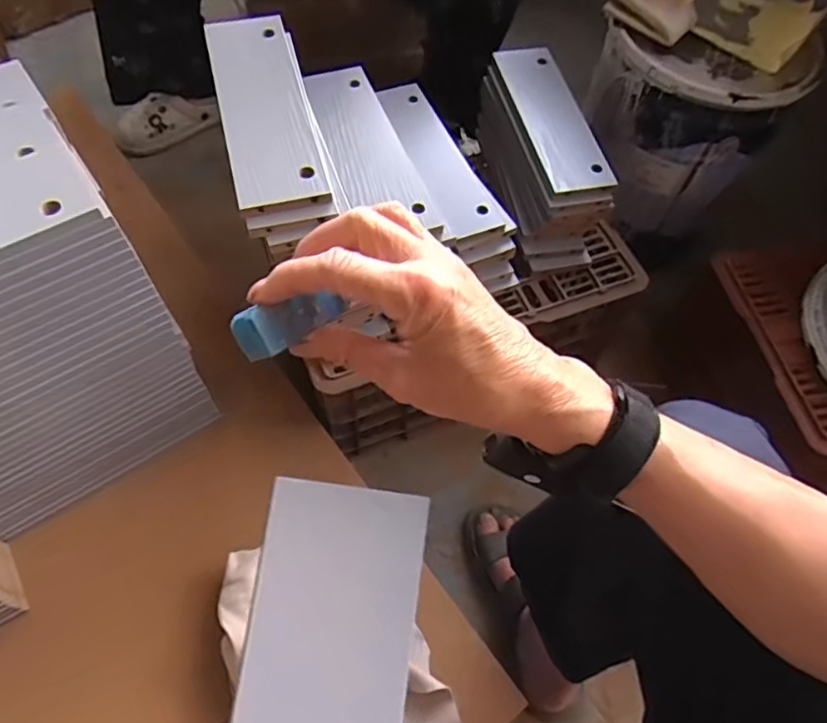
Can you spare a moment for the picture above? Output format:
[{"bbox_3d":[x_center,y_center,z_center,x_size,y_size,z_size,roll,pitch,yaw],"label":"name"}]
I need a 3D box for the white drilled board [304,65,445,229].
[{"bbox_3d":[-0.055,-0.245,0.681,0.088,0.018,0.260,-18,63,-12],"label":"white drilled board"}]

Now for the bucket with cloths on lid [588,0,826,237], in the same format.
[{"bbox_3d":[0.405,-0.395,0.928,0.261,0.299,0.274,1,61,-2],"label":"bucket with cloths on lid"}]

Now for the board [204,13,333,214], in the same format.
[{"bbox_3d":[-0.147,-0.251,0.591,0.082,0.019,0.253,-13,62,-10],"label":"board"}]

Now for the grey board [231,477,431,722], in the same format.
[{"bbox_3d":[-0.046,0.193,0.282,0.081,0.008,0.260,11,77,-14],"label":"grey board"}]

